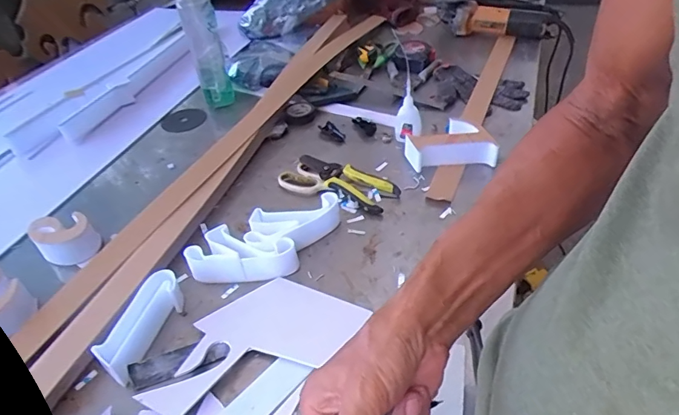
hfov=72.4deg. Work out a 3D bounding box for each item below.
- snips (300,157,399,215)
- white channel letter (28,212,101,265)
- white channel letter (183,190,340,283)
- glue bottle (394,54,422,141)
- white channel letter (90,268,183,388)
[{"bbox_3d":[0.008,-0.042,0.716,0.165,0.024,0.058,24,49,31],"label":"snips"},{"bbox_3d":[-0.379,0.043,0.643,0.071,0.046,0.081,-32,47,-27],"label":"white channel letter"},{"bbox_3d":[-0.095,0.043,0.614,0.201,0.041,0.101,-11,41,-5],"label":"white channel letter"},{"bbox_3d":[0.114,-0.173,0.771,0.045,0.128,0.042,-1,41,7],"label":"glue bottle"},{"bbox_3d":[-0.223,0.129,0.528,0.041,0.038,0.131,9,43,18],"label":"white channel letter"}]

